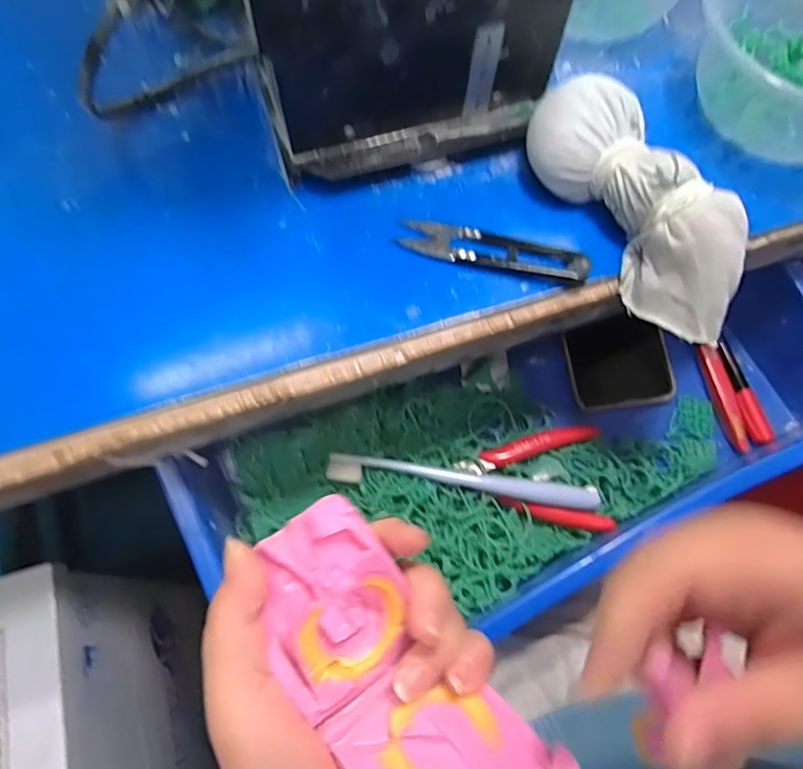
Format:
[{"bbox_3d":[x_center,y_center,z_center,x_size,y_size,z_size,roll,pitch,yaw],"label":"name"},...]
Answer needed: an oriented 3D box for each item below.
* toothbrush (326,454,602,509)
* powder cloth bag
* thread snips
[{"bbox_3d":[0.042,0.069,0.378,0.182,0.022,0.017,7,69,2],"label":"toothbrush"},{"bbox_3d":[0.123,-0.091,0.280,0.053,0.052,0.149,-32,85,-13],"label":"powder cloth bag"},{"bbox_3d":[0.049,-0.072,0.290,0.097,0.012,0.021,12,69,3],"label":"thread snips"}]

